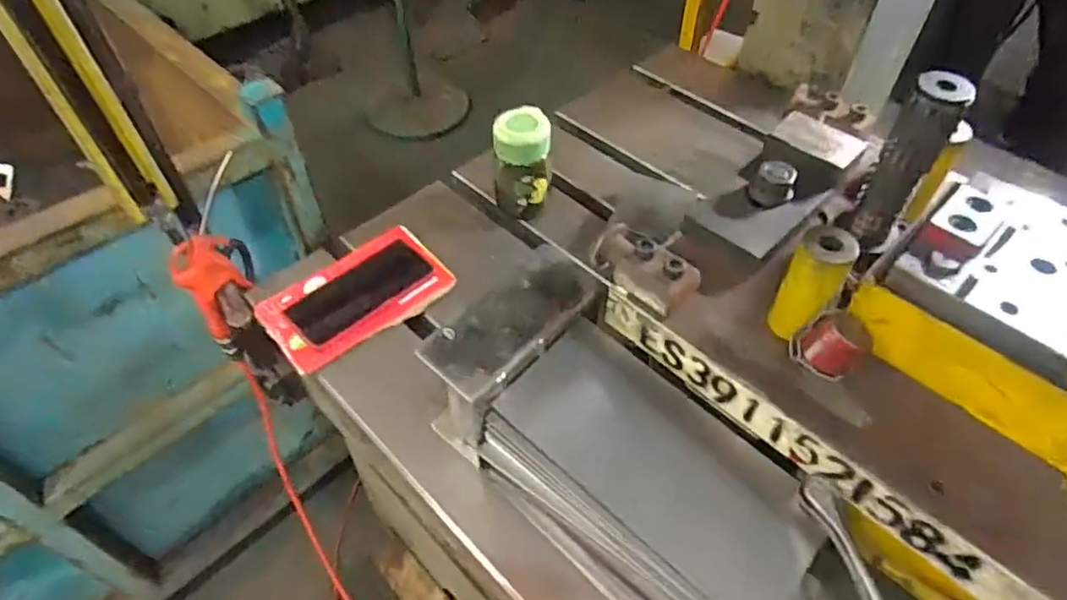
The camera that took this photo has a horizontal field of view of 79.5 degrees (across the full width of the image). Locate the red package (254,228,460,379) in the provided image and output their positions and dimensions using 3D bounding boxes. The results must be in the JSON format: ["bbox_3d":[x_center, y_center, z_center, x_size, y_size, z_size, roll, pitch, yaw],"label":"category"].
[{"bbox_3d":[-0.197,-0.005,0.719,0.195,0.026,0.113,-29,56,-23],"label":"red package"}]

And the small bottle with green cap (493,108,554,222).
[{"bbox_3d":[-0.013,-0.159,0.779,0.069,0.134,0.059,-2,50,-2],"label":"small bottle with green cap"}]

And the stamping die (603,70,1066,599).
[{"bbox_3d":[0.358,0.039,0.466,0.558,0.230,0.289,37,59,27],"label":"stamping die"}]

